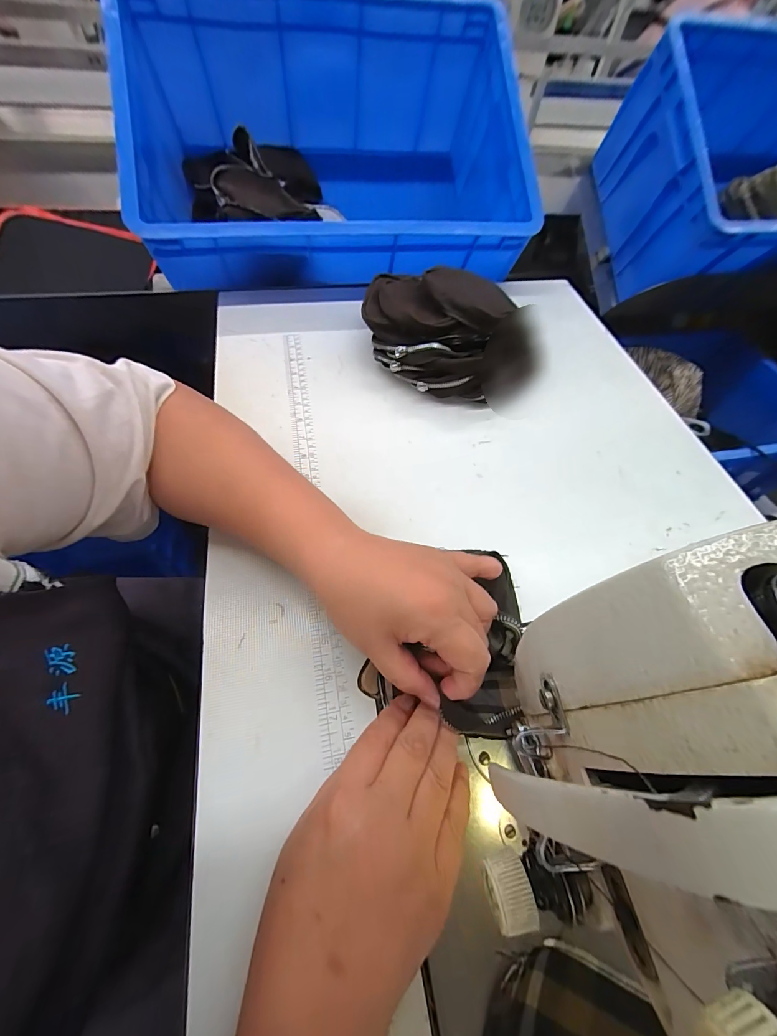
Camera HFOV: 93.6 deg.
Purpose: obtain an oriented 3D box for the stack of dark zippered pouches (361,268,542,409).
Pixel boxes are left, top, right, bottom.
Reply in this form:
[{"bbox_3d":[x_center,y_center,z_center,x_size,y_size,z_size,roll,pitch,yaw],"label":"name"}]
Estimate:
[{"bbox_3d":[0.066,-0.215,0.427,0.218,0.080,0.149,26,61,11],"label":"stack of dark zippered pouches"}]

